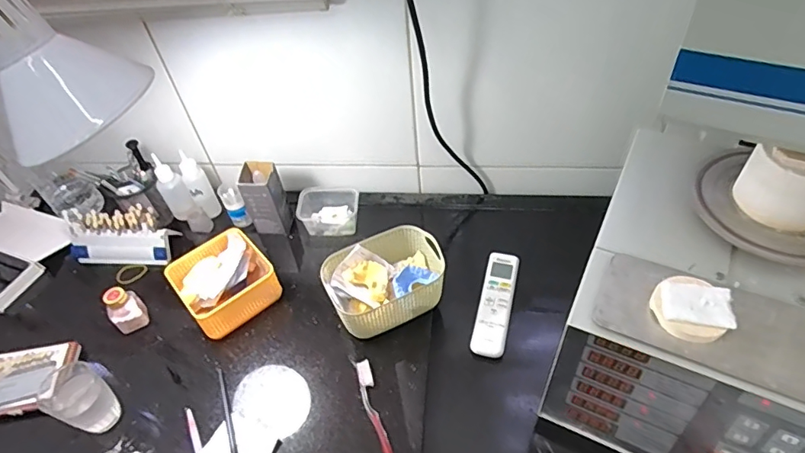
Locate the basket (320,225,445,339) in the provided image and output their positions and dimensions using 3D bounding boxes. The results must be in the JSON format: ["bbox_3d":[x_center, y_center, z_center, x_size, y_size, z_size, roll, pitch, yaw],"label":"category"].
[{"bbox_3d":[-0.024,0.085,0.760,0.172,0.083,0.117,-23,50,-14],"label":"basket"}]

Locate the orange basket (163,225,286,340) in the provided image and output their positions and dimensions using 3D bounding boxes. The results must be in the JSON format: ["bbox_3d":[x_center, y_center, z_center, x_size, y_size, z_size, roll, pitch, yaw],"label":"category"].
[{"bbox_3d":[-0.283,0.084,0.798,0.140,0.057,0.136,-36,54,-23],"label":"orange basket"}]

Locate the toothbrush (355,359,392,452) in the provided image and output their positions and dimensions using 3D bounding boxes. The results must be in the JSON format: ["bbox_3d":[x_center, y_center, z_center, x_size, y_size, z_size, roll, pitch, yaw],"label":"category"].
[{"bbox_3d":[-0.031,0.260,0.648,0.021,0.014,0.194,-16,49,-7],"label":"toothbrush"}]

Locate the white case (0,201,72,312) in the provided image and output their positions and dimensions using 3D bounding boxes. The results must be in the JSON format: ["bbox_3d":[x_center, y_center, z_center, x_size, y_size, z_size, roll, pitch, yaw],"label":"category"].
[{"bbox_3d":[-0.728,0.045,0.921,0.238,0.065,0.206,12,51,17],"label":"white case"}]

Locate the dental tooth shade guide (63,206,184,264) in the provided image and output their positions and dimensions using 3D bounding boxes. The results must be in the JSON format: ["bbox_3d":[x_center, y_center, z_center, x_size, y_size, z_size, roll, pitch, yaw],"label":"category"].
[{"bbox_3d":[-0.503,0.015,0.877,0.193,0.084,0.076,5,49,11],"label":"dental tooth shade guide"}]

